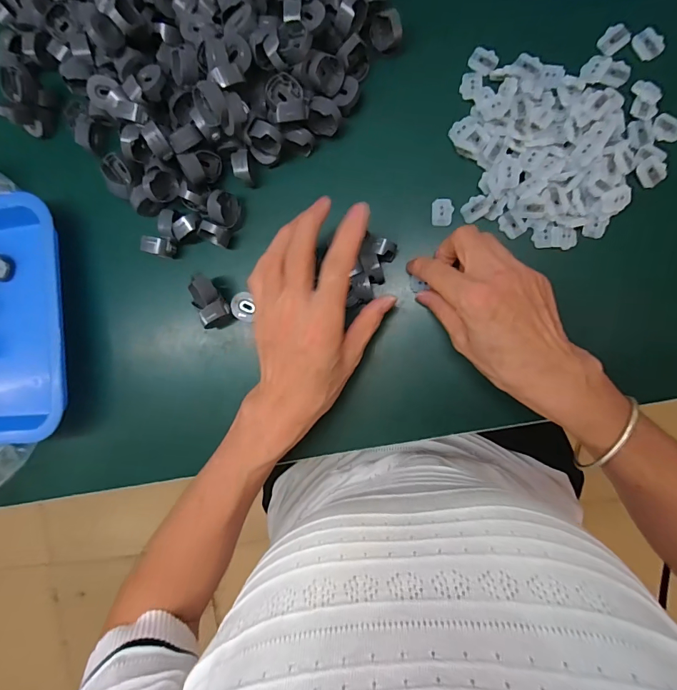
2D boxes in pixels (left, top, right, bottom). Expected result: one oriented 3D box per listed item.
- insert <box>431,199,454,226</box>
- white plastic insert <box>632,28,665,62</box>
[{"bbox_3d":[0.087,-0.111,0.342,0.017,0.005,0.022,9,93,8],"label":"insert"},{"bbox_3d":[0.240,-0.232,0.317,0.018,0.004,0.022,-27,88,8],"label":"white plastic insert"}]

